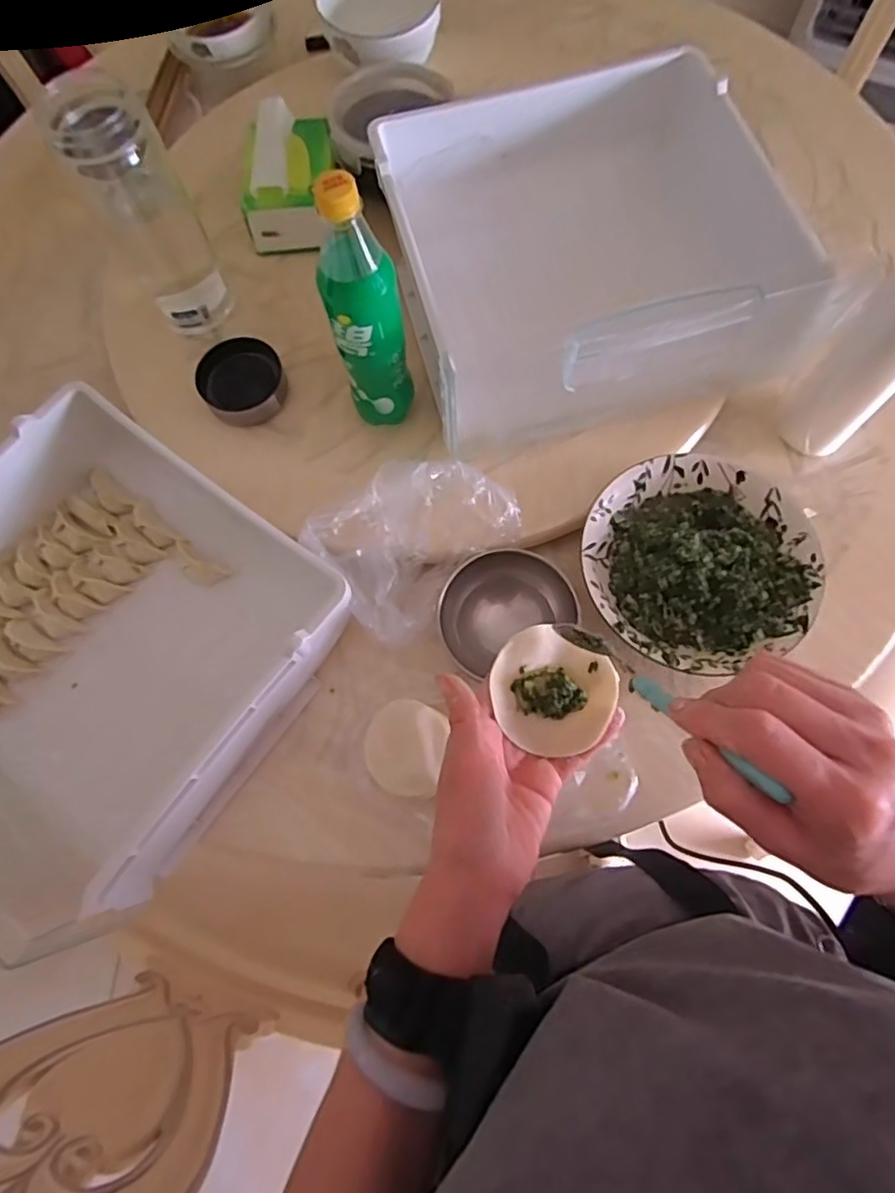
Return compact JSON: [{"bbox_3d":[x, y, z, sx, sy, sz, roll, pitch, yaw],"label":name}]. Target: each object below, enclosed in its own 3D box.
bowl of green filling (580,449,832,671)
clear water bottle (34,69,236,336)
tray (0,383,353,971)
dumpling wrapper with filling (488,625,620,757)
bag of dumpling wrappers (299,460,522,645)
[{"bbox_3d":[0.229,-0.030,0.579,0.201,0.066,0.199,-1,73,2],"label":"bowl of green filling"},{"bbox_3d":[-0.287,-0.361,0.597,0.087,0.214,0.089,-30,74,-7],"label":"clear water bottle"},{"bbox_3d":[-0.328,0.045,0.564,0.370,0.119,0.362,35,77,12],"label":"tray"},{"bbox_3d":[0.062,0.058,0.371,0.072,0.018,0.067,-1,73,2],"label":"dumpling wrapper with filling"},{"bbox_3d":[-0.024,-0.055,0.568,0.180,0.076,0.134,-37,75,-9],"label":"bag of dumpling wrappers"}]

